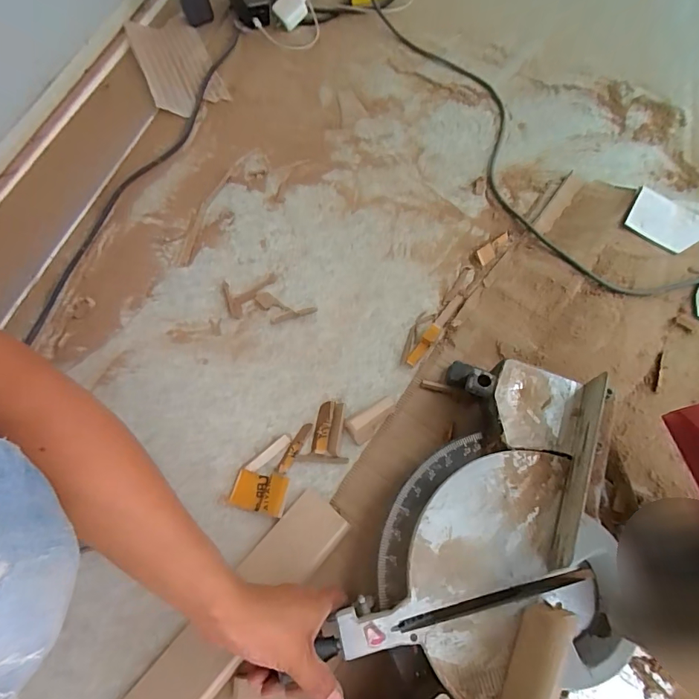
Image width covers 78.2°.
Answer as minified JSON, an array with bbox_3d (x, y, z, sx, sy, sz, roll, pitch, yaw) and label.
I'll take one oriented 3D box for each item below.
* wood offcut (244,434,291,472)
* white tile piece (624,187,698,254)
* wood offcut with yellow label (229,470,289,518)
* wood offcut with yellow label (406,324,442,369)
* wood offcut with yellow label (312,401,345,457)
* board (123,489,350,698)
[{"bbox_3d":[-0.104,0.133,0.548,0.063,0.004,0.012,-38,70,-13],"label":"wood offcut"},{"bbox_3d":[0.481,-0.189,0.646,0.117,0.007,0.081,33,73,7],"label":"white tile piece"},{"bbox_3d":[-0.111,0.174,0.527,0.069,0.012,0.047,12,67,8],"label":"wood offcut with yellow label"},{"bbox_3d":[0.104,-0.006,0.600,0.017,0.010,0.069,33,72,16],"label":"wood offcut with yellow label"},{"bbox_3d":[-0.027,0.102,0.558,0.034,0.015,0.066,6,67,5],"label":"wood offcut with yellow label"},{"bbox_3d":[-0.142,0.314,0.474,0.069,0.008,0.349,39,73,17],"label":"board"}]

